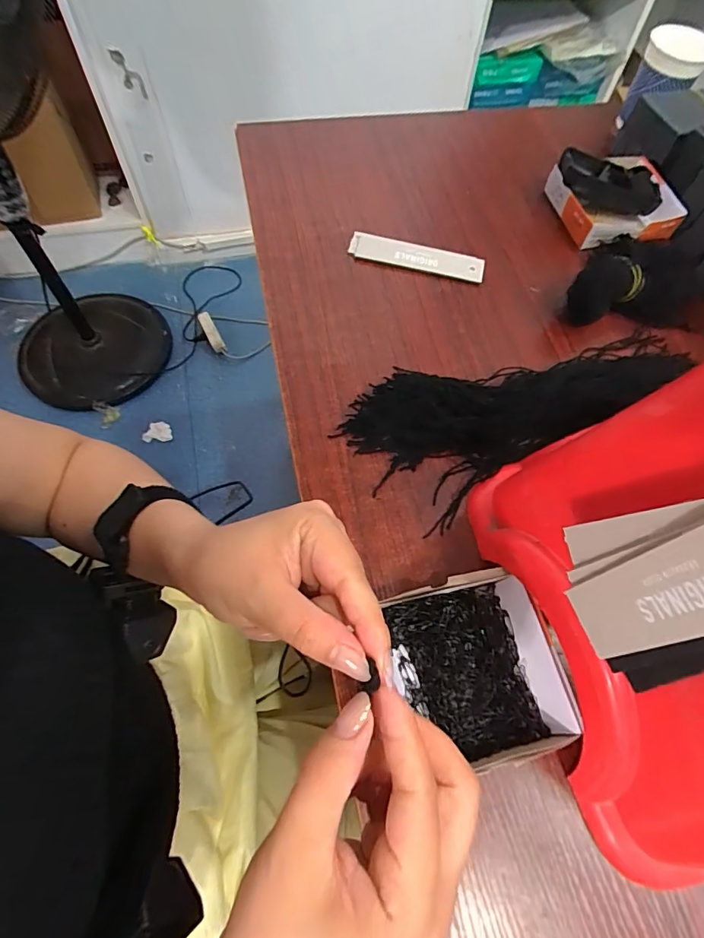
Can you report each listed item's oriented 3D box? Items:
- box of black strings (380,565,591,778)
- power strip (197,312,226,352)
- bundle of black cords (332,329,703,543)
[{"bbox_3d":[0.078,0.123,0.291,0.094,0.027,0.105,-11,65,-8],"label":"box of black strings"},{"bbox_3d":[-0.404,-0.395,1.325,0.038,0.032,0.143,-24,68,-12],"label":"power strip"},{"bbox_3d":[0.144,-0.076,0.391,0.312,0.031,0.130,-29,69,-16],"label":"bundle of black cords"}]

